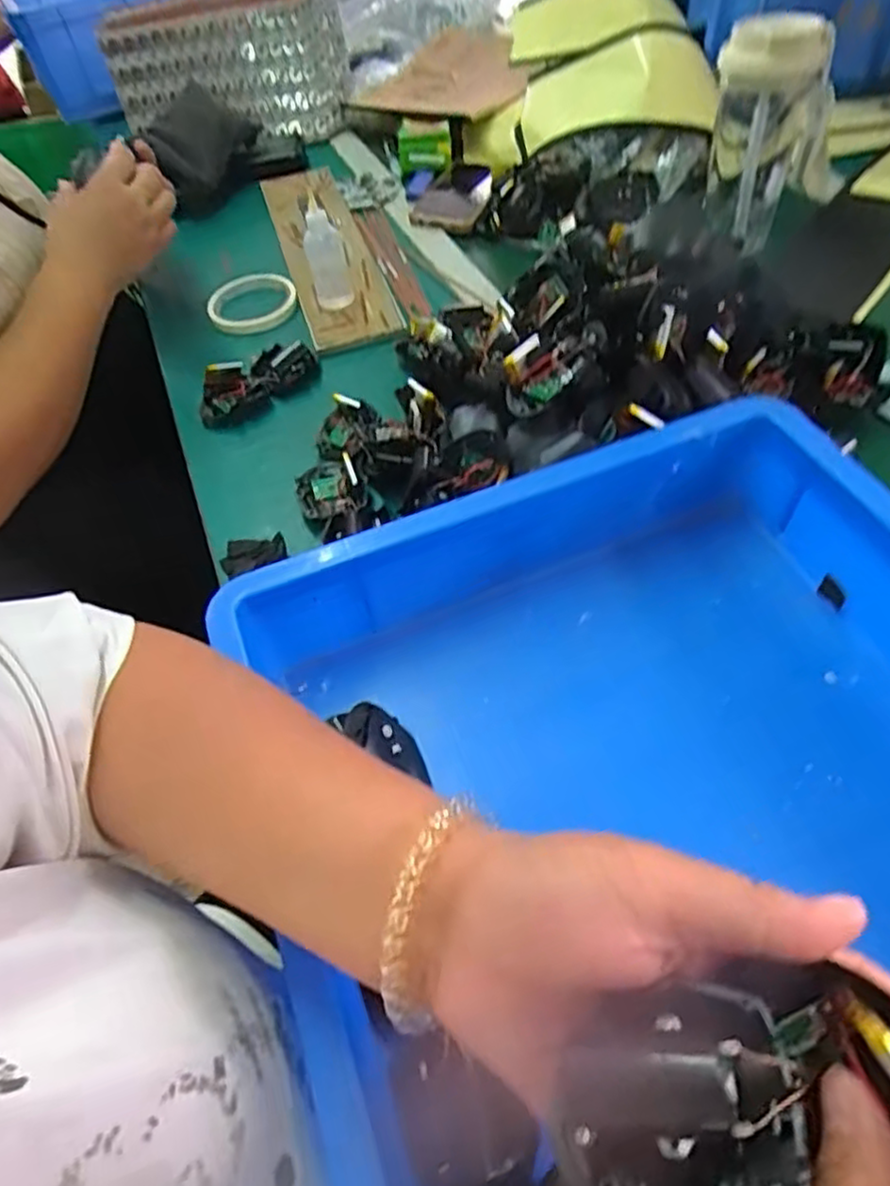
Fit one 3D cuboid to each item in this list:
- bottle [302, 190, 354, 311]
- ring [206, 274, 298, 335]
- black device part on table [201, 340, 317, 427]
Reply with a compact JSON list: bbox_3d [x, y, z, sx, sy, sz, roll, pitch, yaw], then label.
[{"bbox_3d":[-0.113,-0.321,0.664,0.040,0.093,0.033,-13,53,-5],"label":"bottle"},{"bbox_3d":[-0.197,-0.297,0.712,0.089,0.021,0.098,-13,53,-6],"label":"ring"},{"bbox_3d":[-0.172,-0.195,0.622,0.045,0.031,0.109,34,62,26],"label":"black device part on table"}]

